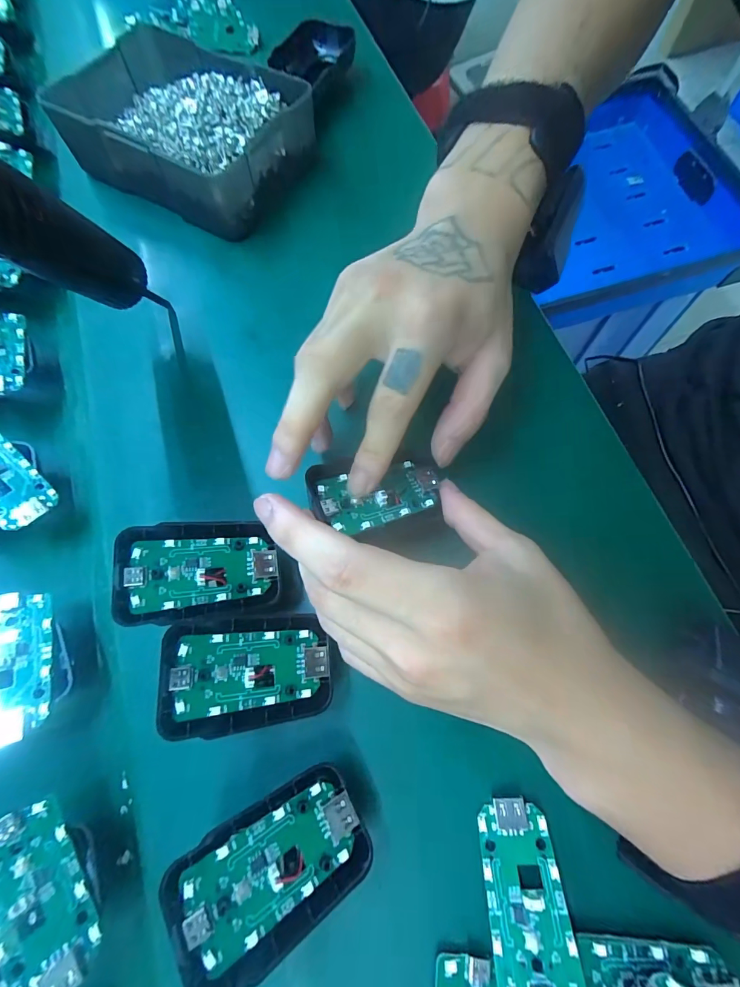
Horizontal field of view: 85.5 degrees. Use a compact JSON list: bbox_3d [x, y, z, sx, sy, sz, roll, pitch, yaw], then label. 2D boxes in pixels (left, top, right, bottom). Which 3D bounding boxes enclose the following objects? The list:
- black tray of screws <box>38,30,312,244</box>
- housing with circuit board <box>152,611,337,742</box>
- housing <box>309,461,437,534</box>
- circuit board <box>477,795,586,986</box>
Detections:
[{"bbox_3d":[-0.137,-0.273,0.300,0.170,0.048,0.120,27,75,11],"label":"black tray of screws"},{"bbox_3d":[-0.051,0.076,0.173,0.070,0.008,0.043,3,65,-21],"label":"housing with circuit board"},{"bbox_3d":[0.004,-0.001,0.203,0.070,0.007,0.038,-9,70,-22],"label":"housing"},{"bbox_3d":[0.063,0.164,0.163,0.031,0.013,0.063,-7,72,0],"label":"circuit board"}]

